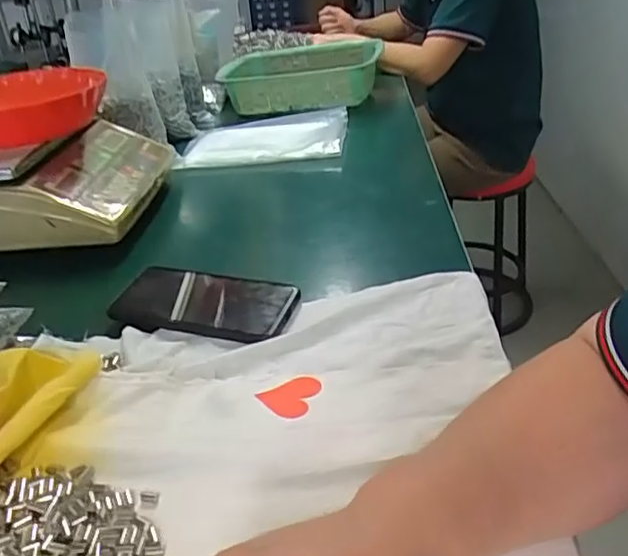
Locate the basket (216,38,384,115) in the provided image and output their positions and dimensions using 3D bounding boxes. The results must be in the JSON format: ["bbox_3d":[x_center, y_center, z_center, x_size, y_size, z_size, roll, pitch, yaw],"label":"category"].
[{"bbox_3d":[-0.019,-0.385,1.164,0.278,0.091,0.239,4,31,14],"label":"basket"}]

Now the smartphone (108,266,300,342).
[{"bbox_3d":[-0.098,0.022,0.547,0.159,0.016,0.079,6,32,17],"label":"smartphone"}]

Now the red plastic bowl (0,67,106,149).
[{"bbox_3d":[-0.350,-0.207,0.745,0.176,0.062,0.176,-7,31,-5],"label":"red plastic bowl"}]

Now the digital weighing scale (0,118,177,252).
[{"bbox_3d":[-0.371,-0.131,0.768,0.310,0.096,0.310,-2,31,4],"label":"digital weighing scale"}]

